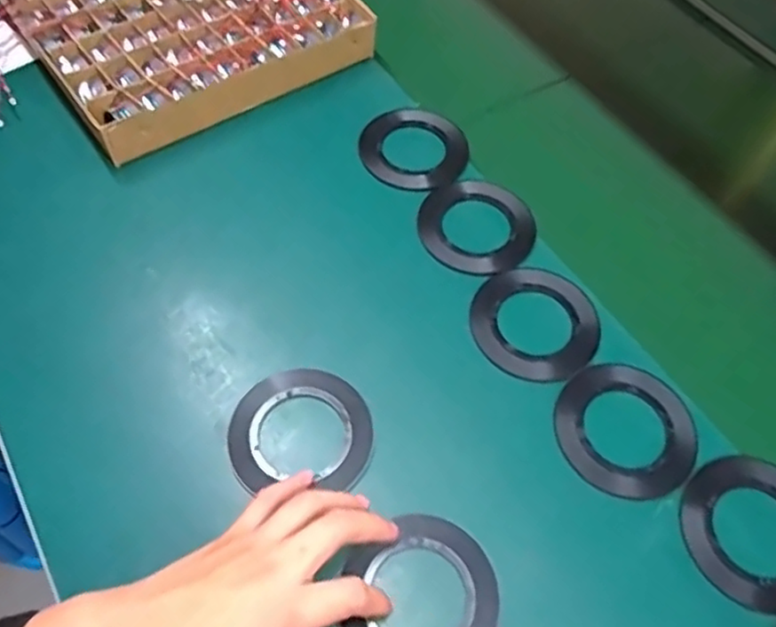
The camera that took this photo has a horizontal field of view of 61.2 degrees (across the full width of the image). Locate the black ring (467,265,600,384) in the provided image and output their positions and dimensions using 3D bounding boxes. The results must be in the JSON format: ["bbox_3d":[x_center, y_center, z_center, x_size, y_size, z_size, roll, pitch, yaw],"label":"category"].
[{"bbox_3d":[0.118,0.004,0.521,0.099,0.007,0.102,2,58,-3],"label":"black ring"}]

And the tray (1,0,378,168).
[{"bbox_3d":[-0.247,-0.353,0.693,0.301,0.048,0.421,-30,64,-20],"label":"tray"}]

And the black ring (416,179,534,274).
[{"bbox_3d":[0.076,-0.075,0.563,0.100,0.010,0.093,2,58,-3],"label":"black ring"}]

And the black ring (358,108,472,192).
[{"bbox_3d":[0.022,-0.157,0.612,0.091,0.013,0.097,2,58,-3],"label":"black ring"}]

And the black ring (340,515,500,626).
[{"bbox_3d":[0.022,0.178,0.412,0.093,0.008,0.099,2,58,-3],"label":"black ring"}]

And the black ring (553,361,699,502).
[{"bbox_3d":[0.173,0.085,0.479,0.097,0.013,0.100,2,58,-3],"label":"black ring"}]

